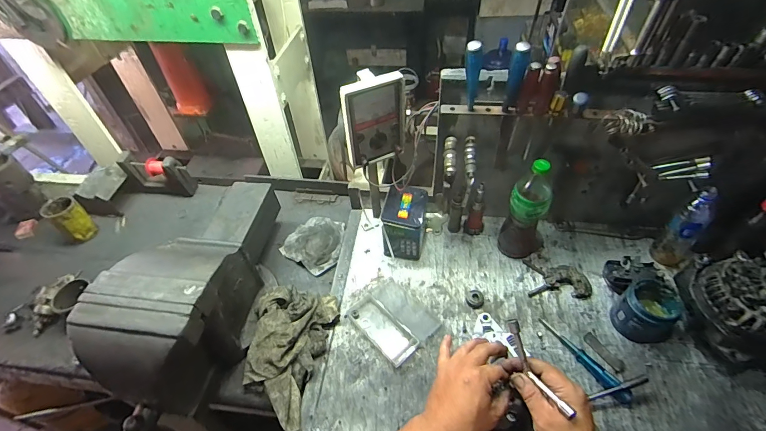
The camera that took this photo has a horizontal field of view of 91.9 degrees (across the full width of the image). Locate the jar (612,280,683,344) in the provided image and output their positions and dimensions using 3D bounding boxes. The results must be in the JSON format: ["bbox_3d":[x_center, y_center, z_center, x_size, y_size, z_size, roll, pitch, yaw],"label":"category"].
[{"bbox_3d":[0.518,0.194,0.731,0.095,0.093,0.093,-1,48,2],"label":"jar"}]

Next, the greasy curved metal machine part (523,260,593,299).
[{"bbox_3d":[0.399,0.142,0.845,0.132,0.031,0.096,5,49,7],"label":"greasy curved metal machine part"}]

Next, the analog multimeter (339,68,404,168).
[{"bbox_3d":[-0.016,-0.186,0.744,0.129,0.176,0.036,-21,51,-16],"label":"analog multimeter"}]

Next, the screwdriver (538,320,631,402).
[{"bbox_3d":[0.393,0.273,0.722,0.029,0.027,0.195,-24,52,-17],"label":"screwdriver"}]

